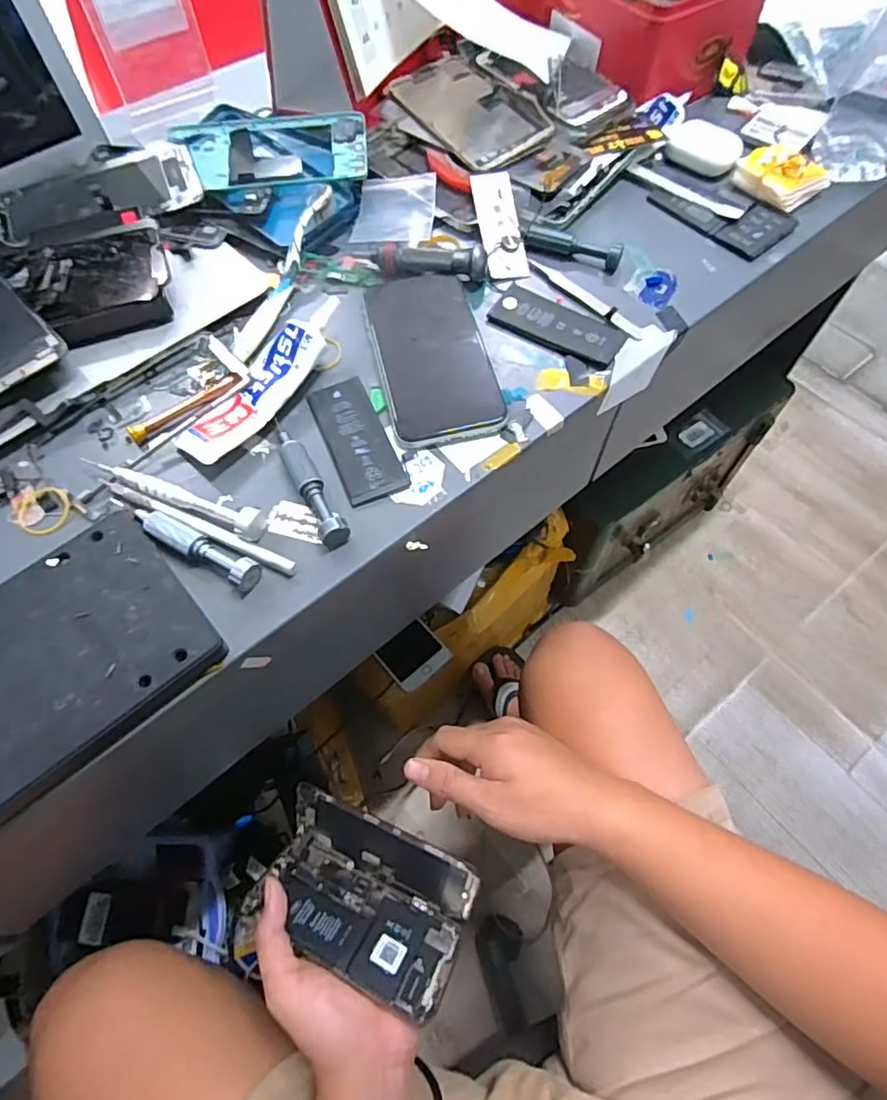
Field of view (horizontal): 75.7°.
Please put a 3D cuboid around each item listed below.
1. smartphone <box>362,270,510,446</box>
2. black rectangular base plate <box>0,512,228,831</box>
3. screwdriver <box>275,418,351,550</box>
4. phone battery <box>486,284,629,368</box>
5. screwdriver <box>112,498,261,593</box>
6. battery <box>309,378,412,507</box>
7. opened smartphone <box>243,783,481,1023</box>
[{"bbox_3d":[-0.008,-0.138,0.396,0.075,0.009,0.151,-11,62,-6],"label":"smartphone"},{"bbox_3d":[-0.215,0.065,0.288,0.176,0.015,0.120,-38,68,-18],"label":"black rectangular base plate"},{"bbox_3d":[-0.083,-0.044,0.347,0.017,0.015,0.096,-27,65,-13],"label":"screwdriver"},{"bbox_3d":[0.082,-0.161,0.407,0.093,0.005,0.046,28,65,15],"label":"phone battery"},{"bbox_3d":[-0.150,-0.007,0.326,0.103,0.015,0.016,27,65,14],"label":"screwdriver"},{"bbox_3d":[-0.055,-0.072,0.366,0.039,0.005,0.093,-20,63,-10],"label":"battery"},{"bbox_3d":[-0.058,0.254,0.425,0.149,0.061,0.092,22,64,12],"label":"opened smartphone"}]

